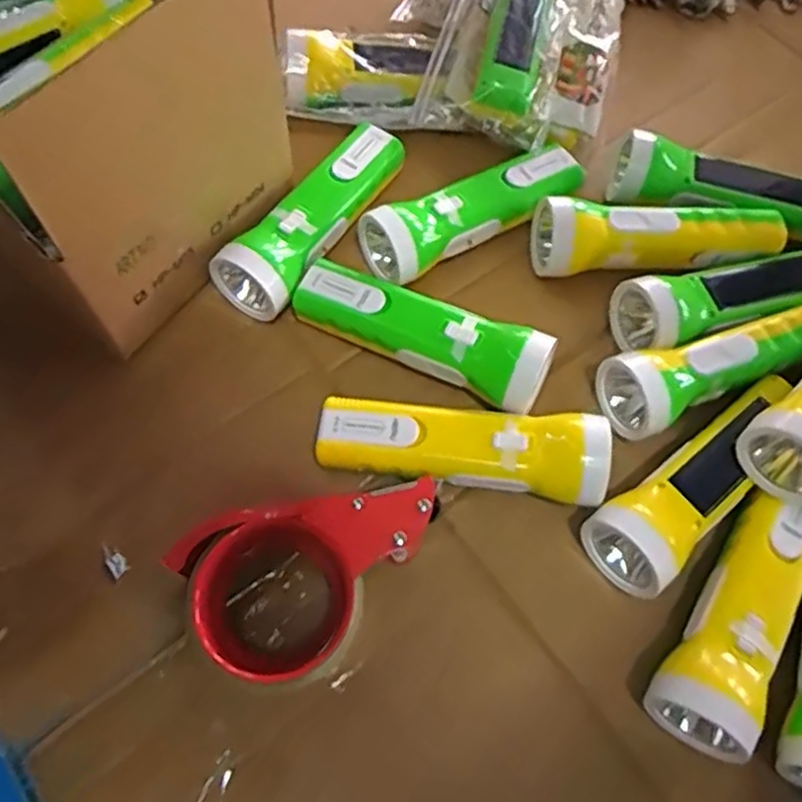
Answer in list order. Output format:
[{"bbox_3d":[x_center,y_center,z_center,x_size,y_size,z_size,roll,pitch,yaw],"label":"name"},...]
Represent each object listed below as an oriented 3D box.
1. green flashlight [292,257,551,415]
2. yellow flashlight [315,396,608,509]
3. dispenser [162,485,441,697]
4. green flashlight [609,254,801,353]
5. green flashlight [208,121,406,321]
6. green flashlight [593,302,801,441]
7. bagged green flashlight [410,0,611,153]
[{"bbox_3d":[0.011,-0.044,0.451,0.168,0.047,0.049,27,66,10],"label":"green flashlight"},{"bbox_3d":[0.035,0.030,0.420,0.167,0.048,0.049,8,64,1],"label":"yellow flashlight"},{"bbox_3d":[-0.047,0.102,0.376,0.138,0.071,0.094,-7,64,-9],"label":"dispenser"},{"bbox_3d":[0.225,-0.074,0.464,0.169,0.043,0.054,-16,66,-10],"label":"green flashlight"},{"bbox_3d":[-0.059,-0.133,0.487,0.053,0.051,0.169,30,67,11],"label":"green flashlight"},{"bbox_3d":[0.205,-0.026,0.445,0.173,0.049,0.053,-20,67,-12],"label":"green flashlight"},{"bbox_3d":[0.101,-0.292,0.537,0.135,0.039,0.208,17,65,6],"label":"bagged green flashlight"}]

